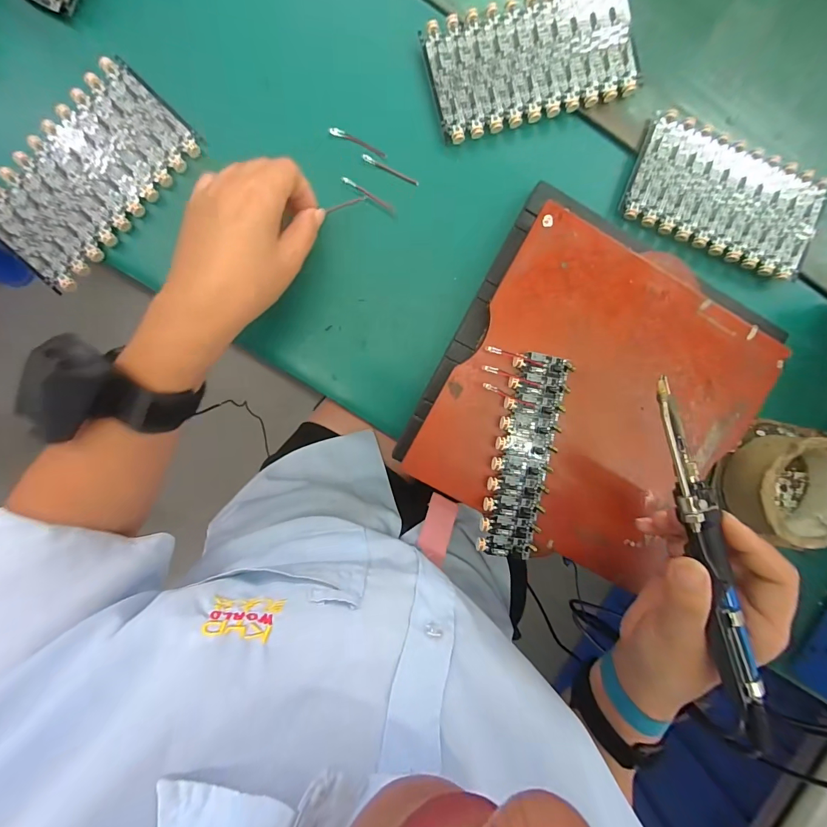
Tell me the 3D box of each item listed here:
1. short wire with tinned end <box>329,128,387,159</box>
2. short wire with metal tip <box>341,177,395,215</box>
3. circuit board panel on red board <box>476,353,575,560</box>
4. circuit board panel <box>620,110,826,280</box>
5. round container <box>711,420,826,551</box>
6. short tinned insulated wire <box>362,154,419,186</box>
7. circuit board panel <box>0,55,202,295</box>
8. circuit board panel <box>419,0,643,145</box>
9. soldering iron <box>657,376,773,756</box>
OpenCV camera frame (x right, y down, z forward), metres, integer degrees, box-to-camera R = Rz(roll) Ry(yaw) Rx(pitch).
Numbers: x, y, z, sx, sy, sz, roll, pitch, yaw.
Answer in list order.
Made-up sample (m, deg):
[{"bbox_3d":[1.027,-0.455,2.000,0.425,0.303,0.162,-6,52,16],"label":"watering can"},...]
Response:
[{"bbox_3d":[-0.044,-0.216,0.313,0.048,0.004,0.007,22,93,-6],"label":"short wire with tinned end"},{"bbox_3d":[-0.036,-0.177,0.318,0.049,0.004,0.005,32,92,-6],"label":"short wire with metal tip"},{"bbox_3d":[0.086,0.033,0.303,0.047,0.010,0.154,11,94,-5],"label":"circuit board panel on red board"},{"bbox_3d":[0.259,-0.180,0.330,0.159,0.020,0.091,19,90,-5],"label":"circuit board panel"},{"bbox_3d":[0.320,0.059,0.335,0.089,0.052,0.093,0,95,-4],"label":"round container"},{"bbox_3d":[-0.018,-0.196,0.317,0.047,0.004,0.005,21,93,-6],"label":"short tinned insulated wire"},{"bbox_3d":[-0.249,-0.180,0.302,0.089,0.008,0.161,43,88,-5],"label":"circuit board panel"},{"bbox_3d":[0.093,-0.280,0.313,0.161,0.013,0.088,-17,93,-4],"label":"circuit board panel"},{"bbox_3d":[0.172,0.084,0.226,0.023,0.017,0.210,-11,85,-3],"label":"soldering iron"}]

